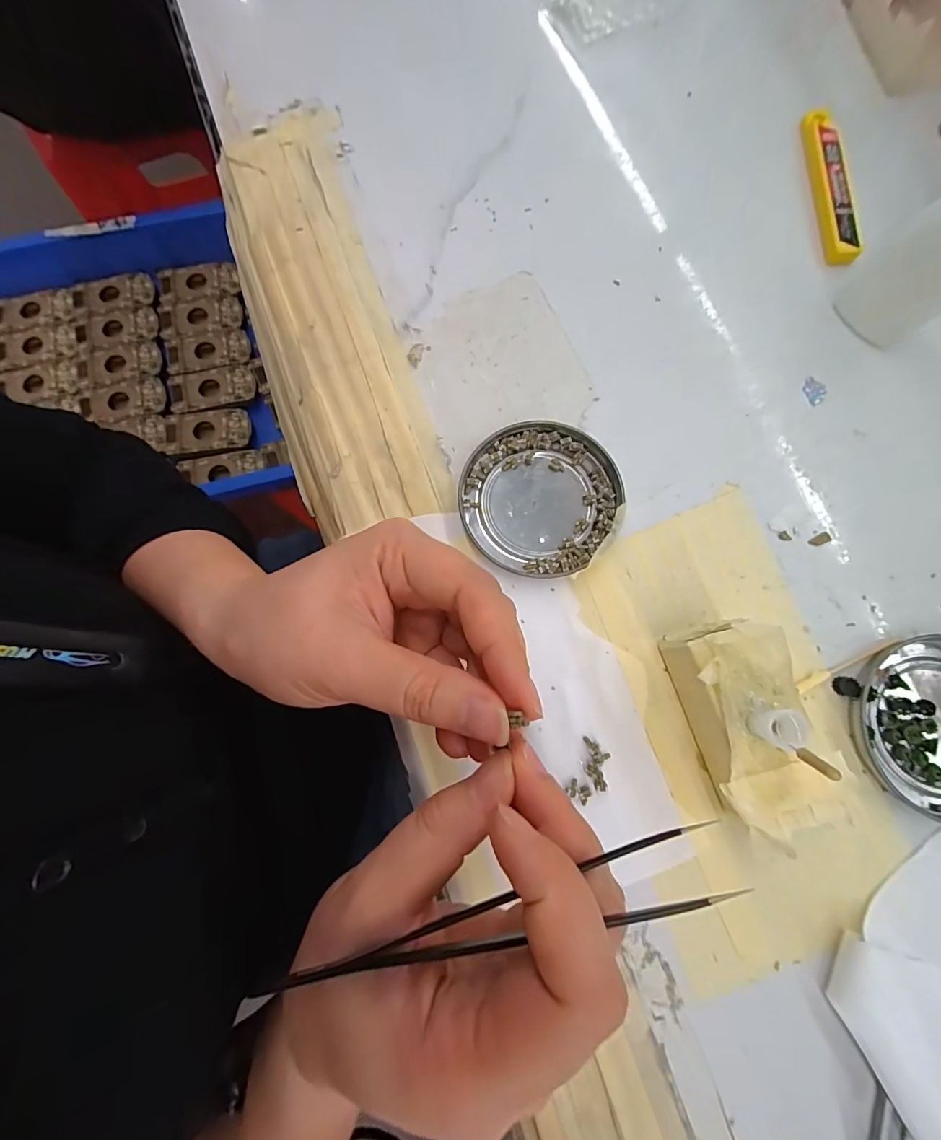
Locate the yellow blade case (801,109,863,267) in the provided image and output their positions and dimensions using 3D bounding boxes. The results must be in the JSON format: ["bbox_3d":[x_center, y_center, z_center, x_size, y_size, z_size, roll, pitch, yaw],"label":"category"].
[{"bbox_3d":[0.205,-0.219,0.266,0.018,0.011,0.098,-2,78,0],"label":"yellow blade case"}]

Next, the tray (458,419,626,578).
[{"bbox_3d":[0.036,-0.036,0.234,0.079,0.011,0.077,0,78,1],"label":"tray"}]

